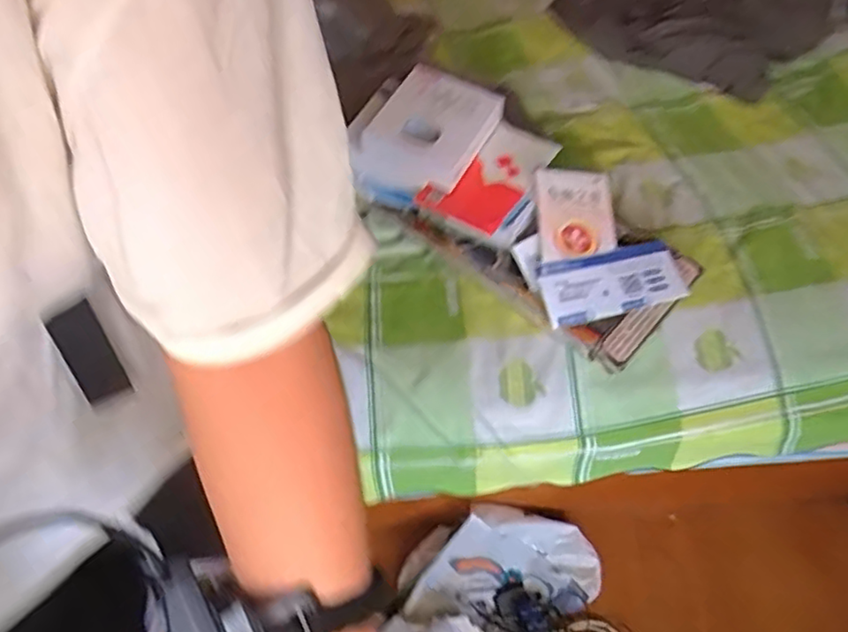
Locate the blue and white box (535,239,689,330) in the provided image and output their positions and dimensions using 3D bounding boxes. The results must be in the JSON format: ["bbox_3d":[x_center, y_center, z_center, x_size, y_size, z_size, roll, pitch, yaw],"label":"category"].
[{"bbox_3d":[0.267,-0.049,0.938,0.200,0.020,0.090,-15,85,4],"label":"blue and white box"}]

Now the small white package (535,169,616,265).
[{"bbox_3d":[0.225,-0.152,0.974,0.113,0.027,0.153,-1,74,0],"label":"small white package"}]

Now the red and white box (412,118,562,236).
[{"bbox_3d":[0.101,-0.220,1.009,0.143,0.025,0.199,34,78,27],"label":"red and white box"}]

